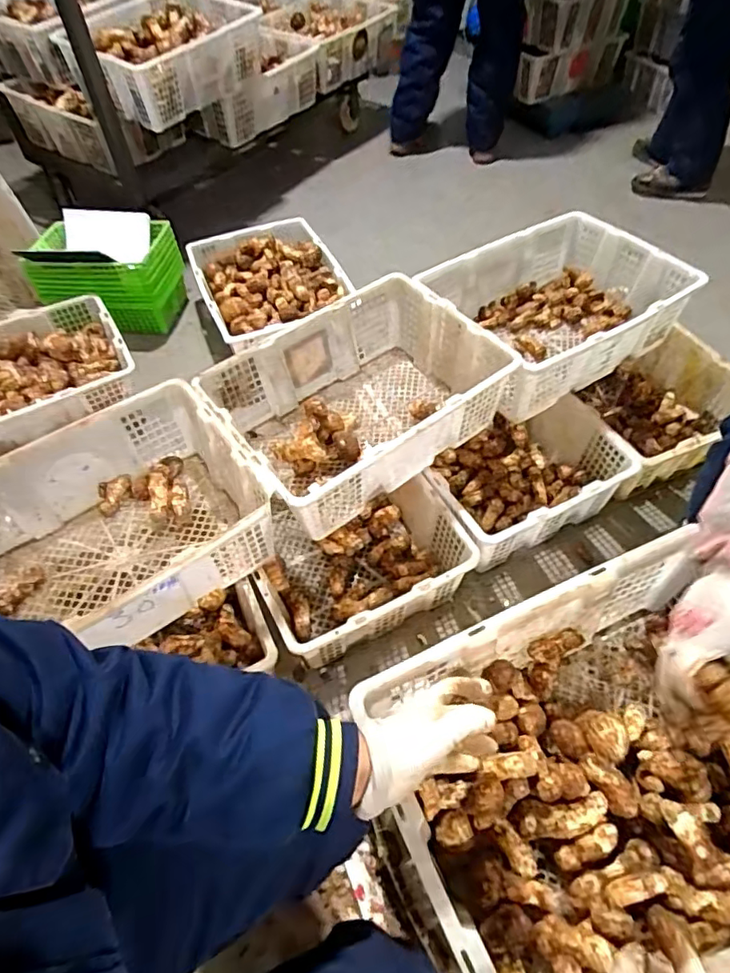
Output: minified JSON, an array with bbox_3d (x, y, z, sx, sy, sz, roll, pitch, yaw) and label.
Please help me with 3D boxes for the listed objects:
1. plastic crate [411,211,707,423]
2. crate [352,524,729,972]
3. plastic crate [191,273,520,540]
[{"bbox_3d":[0.404,-0.380,1.181,0.512,0.163,0.388,-26,57,-16],"label":"plastic crate"},{"bbox_3d":[0.275,0.297,0.587,0.456,0.172,0.349,-21,56,-13],"label":"crate"},{"bbox_3d":[-0.010,-0.152,1.028,0.482,0.180,0.352,-32,59,-19],"label":"plastic crate"}]

